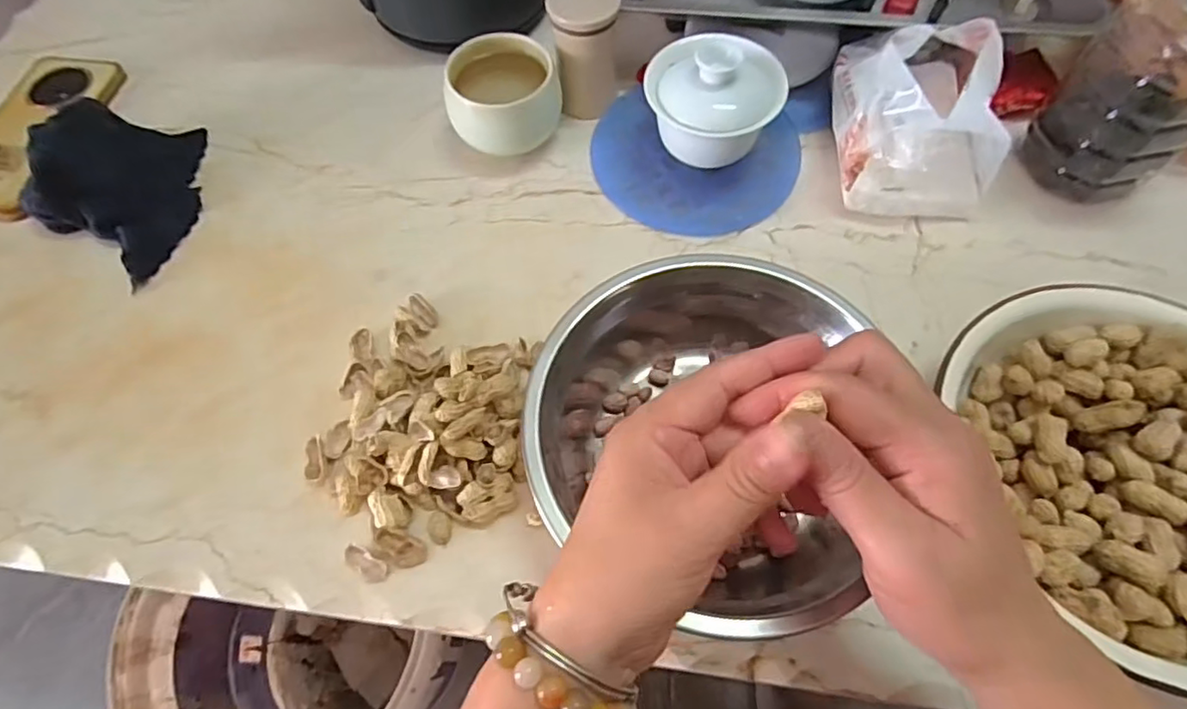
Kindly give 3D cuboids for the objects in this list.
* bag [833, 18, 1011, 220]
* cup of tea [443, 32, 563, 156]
[{"bbox_3d":[0.224,-0.172,0.426,0.101,0.084,0.127,6,63,4],"label":"bag"},{"bbox_3d":[-0.065,-0.185,0.450,0.078,0.061,0.066,-12,63,-5],"label":"cup of tea"}]

